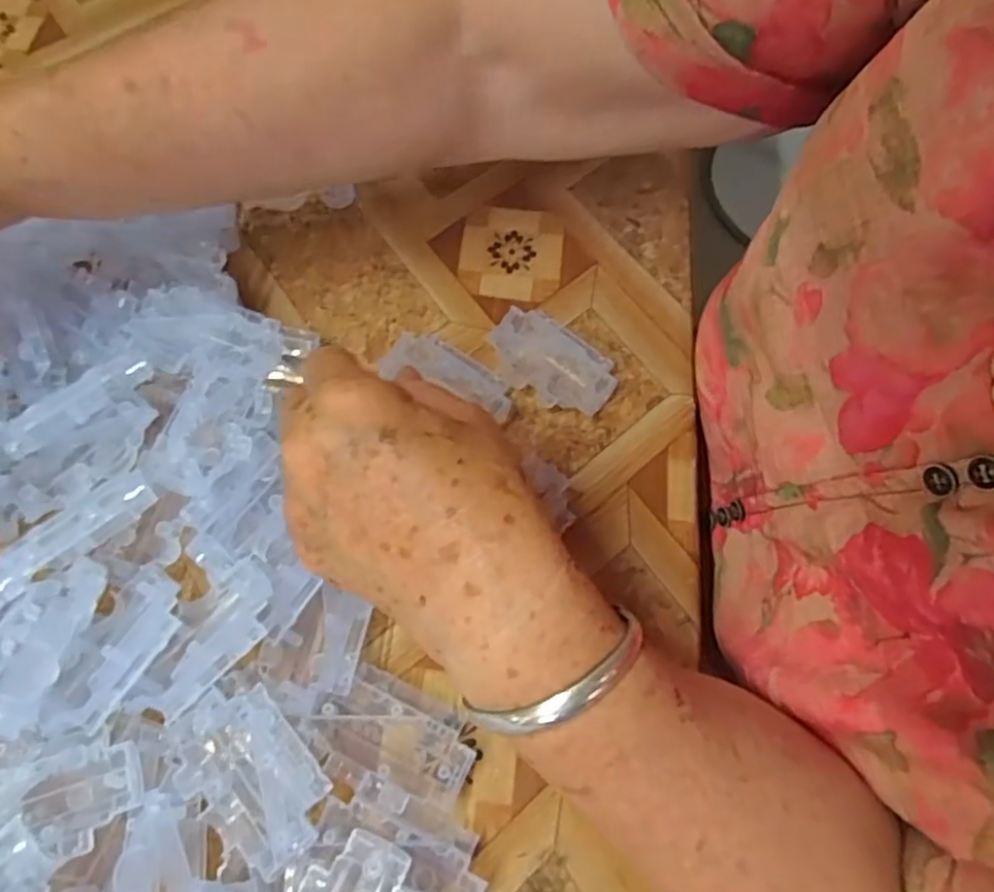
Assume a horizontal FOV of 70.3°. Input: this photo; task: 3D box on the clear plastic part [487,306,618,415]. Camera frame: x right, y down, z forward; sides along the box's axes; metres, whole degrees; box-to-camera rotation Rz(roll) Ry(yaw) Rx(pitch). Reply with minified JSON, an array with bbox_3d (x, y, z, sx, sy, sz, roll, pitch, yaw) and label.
[{"bbox_3d":[0.028,-0.043,0.367,0.068,0.011,0.042,39,70,14],"label":"clear plastic part"}]

